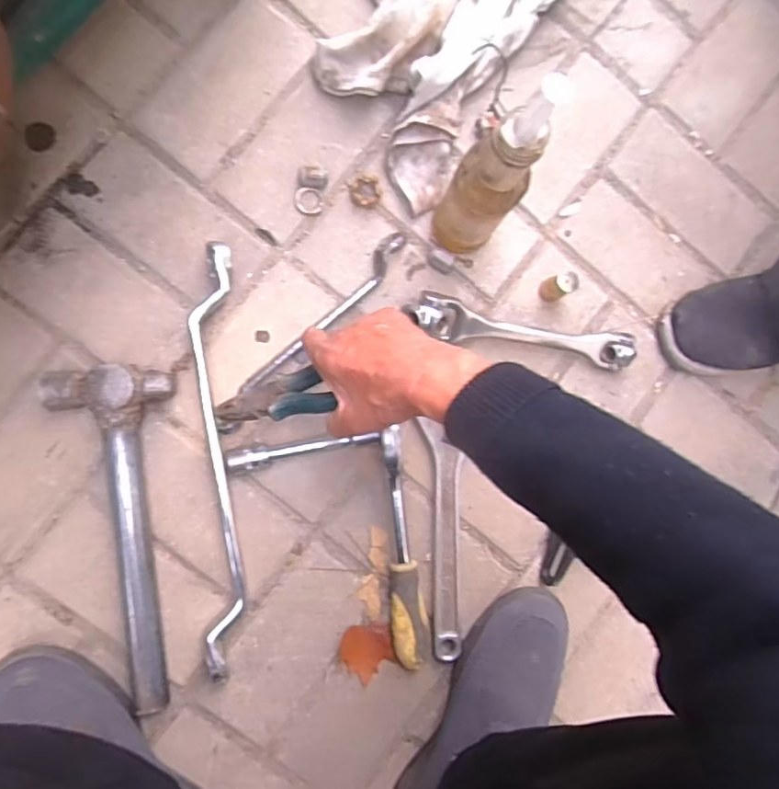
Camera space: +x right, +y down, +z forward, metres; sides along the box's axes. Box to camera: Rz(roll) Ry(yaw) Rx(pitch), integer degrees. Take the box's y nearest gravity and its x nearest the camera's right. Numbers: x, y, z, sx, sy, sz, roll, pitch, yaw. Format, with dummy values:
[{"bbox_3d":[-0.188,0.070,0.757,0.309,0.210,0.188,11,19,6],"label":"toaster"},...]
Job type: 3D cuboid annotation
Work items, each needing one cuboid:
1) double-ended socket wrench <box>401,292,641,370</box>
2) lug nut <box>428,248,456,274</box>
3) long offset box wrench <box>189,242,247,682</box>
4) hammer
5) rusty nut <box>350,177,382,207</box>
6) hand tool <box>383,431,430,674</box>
[{"bbox_3d":[0.135,-0.060,0.582,0.240,0.045,0.041,9,86,-7],"label":"double-ended socket wrench"},{"bbox_3d":[0.054,-0.139,0.589,0.029,0.018,0.020,33,84,-5],"label":"lug nut"},{"bbox_3d":[-0.161,0.059,0.542,0.037,0.038,0.394,-2,88,-8],"label":"long offset box wrench"},{"bbox_3d":[-0.247,0.132,0.527,0.108,0.043,0.313,-4,88,-8],"label":"hammer"},{"bbox_3d":[-0.024,-0.206,0.584,0.031,0.013,0.028,1,88,-8],"label":"rusty nut"},{"bbox_3d":[0.013,0.153,0.561,0.035,0.037,0.231,-6,89,-8],"label":"hand tool"}]

